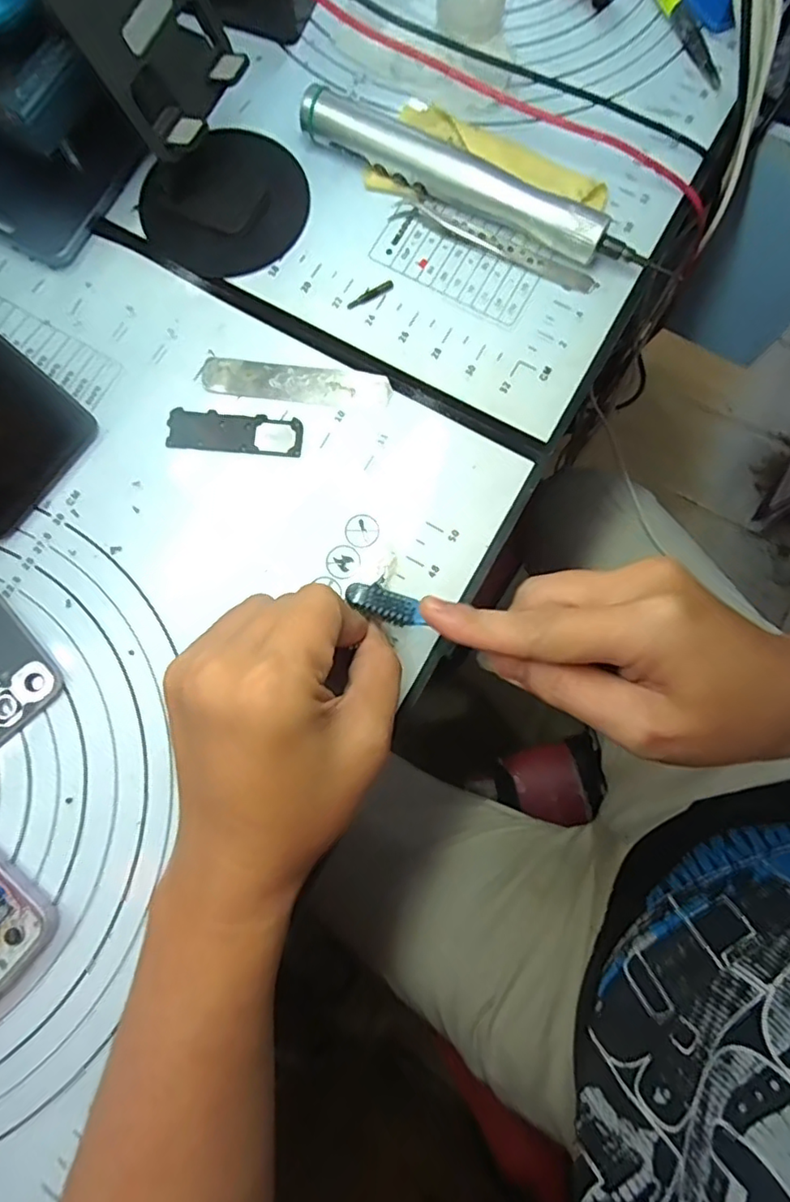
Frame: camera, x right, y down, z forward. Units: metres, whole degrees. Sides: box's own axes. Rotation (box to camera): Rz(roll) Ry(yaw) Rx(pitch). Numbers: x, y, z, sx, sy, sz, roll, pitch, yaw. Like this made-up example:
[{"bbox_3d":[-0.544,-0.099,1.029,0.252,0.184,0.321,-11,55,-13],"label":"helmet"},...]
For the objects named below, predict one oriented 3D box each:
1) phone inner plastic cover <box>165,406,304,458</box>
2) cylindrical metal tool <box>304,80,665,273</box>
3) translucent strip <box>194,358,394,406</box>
[{"bbox_3d":[-0.081,-0.085,0.297,0.067,0.004,0.021,5,79,1],"label":"phone inner plastic cover"},{"bbox_3d":[0.041,-0.215,0.308,0.197,0.025,0.019,27,81,5],"label":"cylindrical metal tool"},{"bbox_3d":[-0.051,-0.112,0.302,0.096,0.004,0.020,6,79,2],"label":"translucent strip"}]

